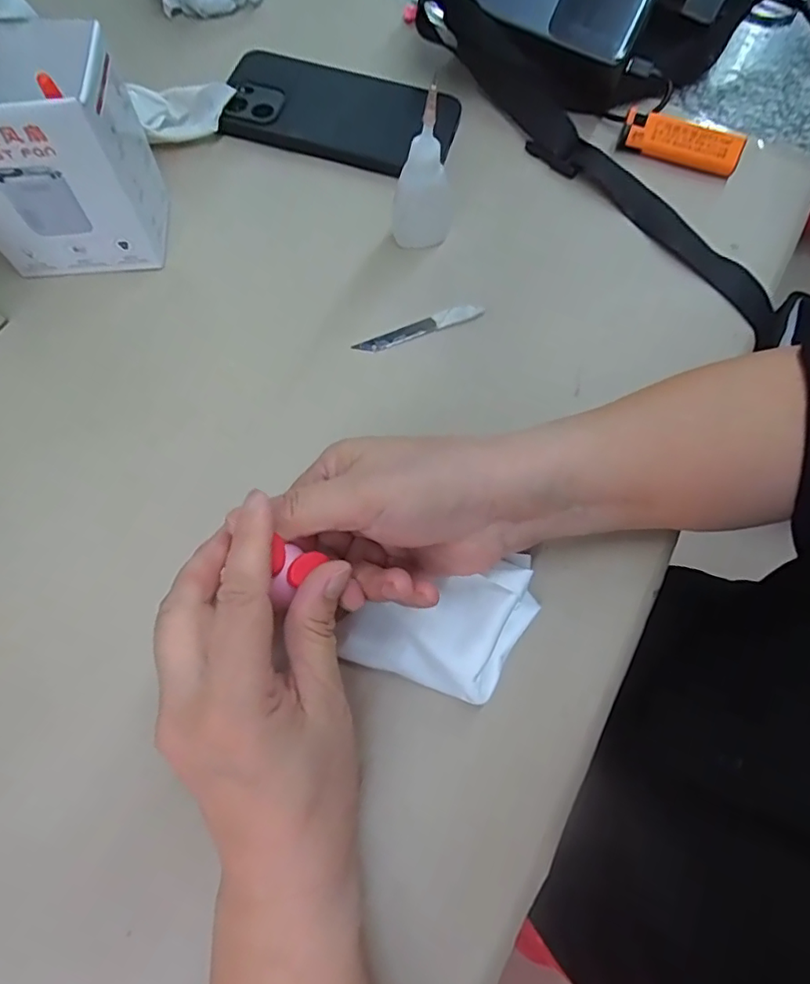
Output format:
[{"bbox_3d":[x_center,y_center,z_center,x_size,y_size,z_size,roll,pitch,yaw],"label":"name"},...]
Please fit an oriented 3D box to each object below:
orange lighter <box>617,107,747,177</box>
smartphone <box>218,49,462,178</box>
[{"bbox_3d":[0.188,-0.238,0.376,0.078,0.025,0.017,14,70,4],"label":"orange lighter"},{"bbox_3d":[-0.047,-0.263,0.385,0.159,0.016,0.081,17,70,5],"label":"smartphone"}]

